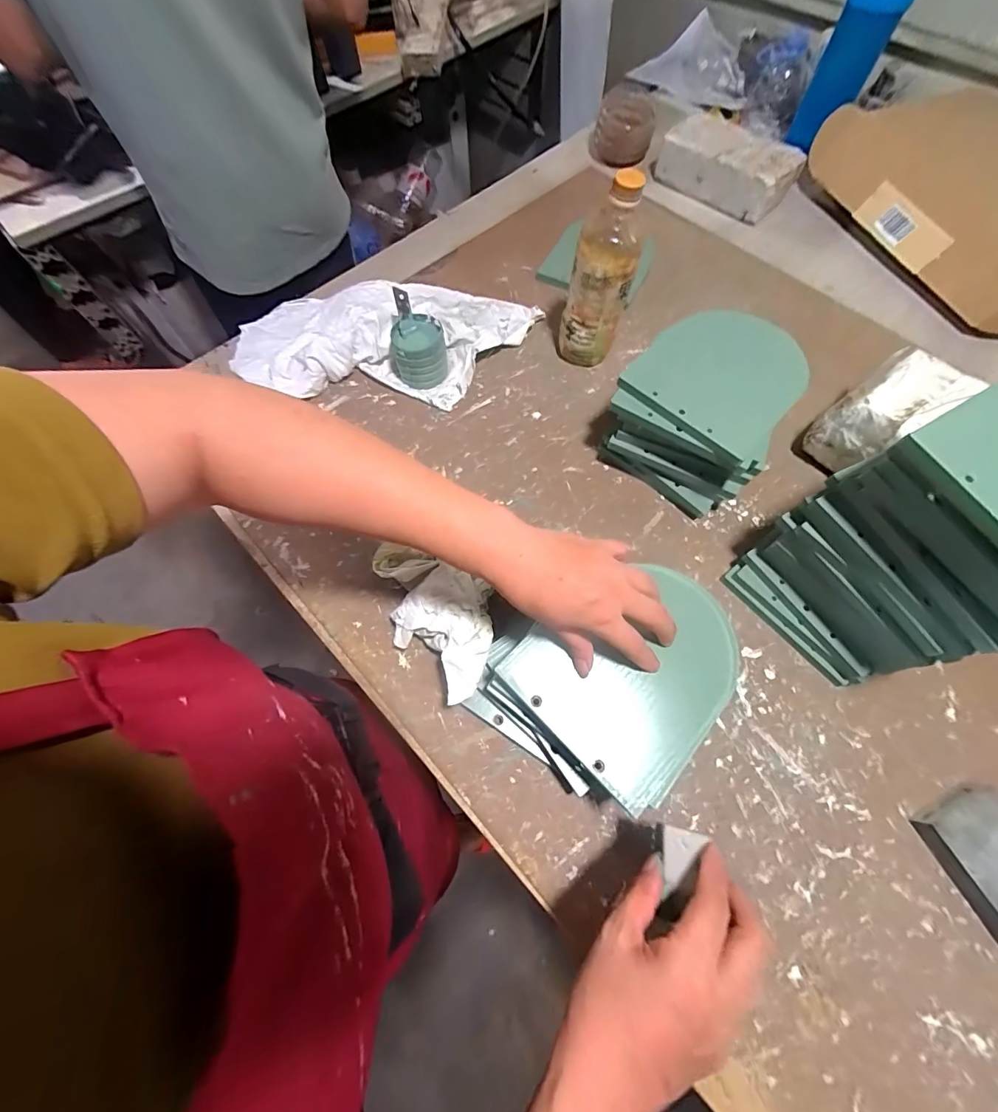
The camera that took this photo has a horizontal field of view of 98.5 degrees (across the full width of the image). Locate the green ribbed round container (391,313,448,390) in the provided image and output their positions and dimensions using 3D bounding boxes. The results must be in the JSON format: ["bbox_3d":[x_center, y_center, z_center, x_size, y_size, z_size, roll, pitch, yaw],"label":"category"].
[{"bbox_3d":[-0.102,-0.263,0.551,0.063,0.057,0.057,-13,68,-4],"label":"green ribbed round container"}]

